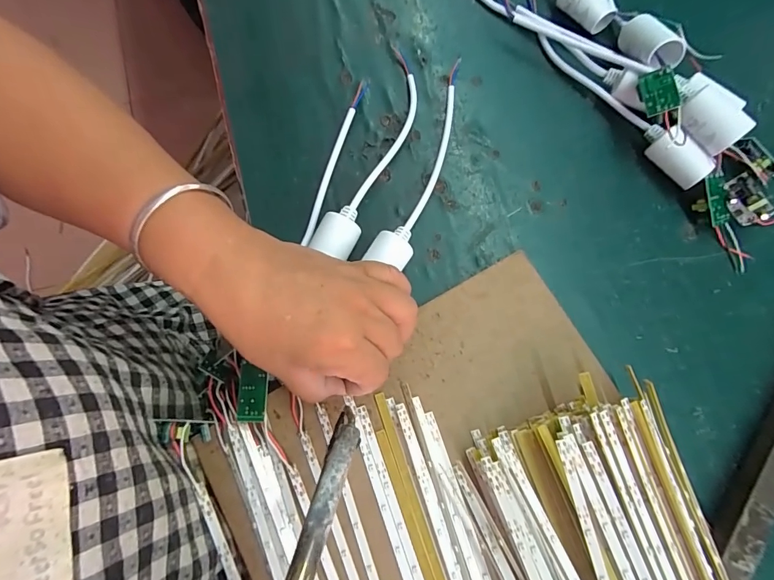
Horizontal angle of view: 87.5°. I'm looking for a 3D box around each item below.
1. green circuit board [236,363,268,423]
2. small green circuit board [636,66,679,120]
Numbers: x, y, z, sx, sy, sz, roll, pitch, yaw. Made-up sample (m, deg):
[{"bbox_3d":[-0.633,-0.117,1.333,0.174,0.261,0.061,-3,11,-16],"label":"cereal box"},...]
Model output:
[{"bbox_3d":[-0.085,0.066,0.256,0.019,0.004,0.034,0,72,9],"label":"green circuit board"},{"bbox_3d":[0.193,-0.142,0.289,0.022,0.004,0.035,-14,69,38],"label":"small green circuit board"}]

